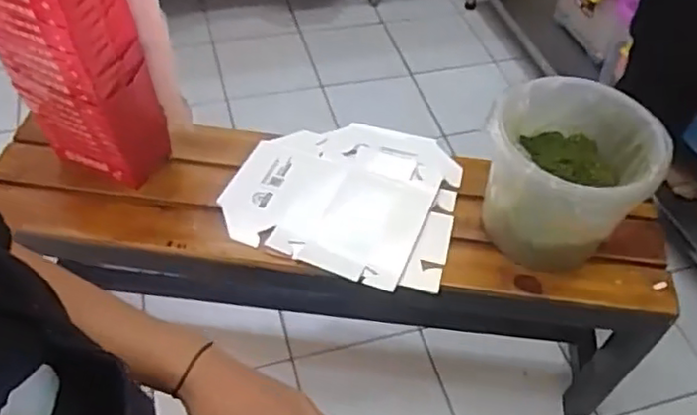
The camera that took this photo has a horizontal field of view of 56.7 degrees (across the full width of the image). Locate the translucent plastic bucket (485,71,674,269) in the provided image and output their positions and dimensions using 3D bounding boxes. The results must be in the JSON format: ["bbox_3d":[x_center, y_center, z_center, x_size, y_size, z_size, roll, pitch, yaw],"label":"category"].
[{"bbox_3d":[0.342,-0.051,1.031,0.238,0.228,0.250,2,49,-2],"label":"translucent plastic bucket"}]

